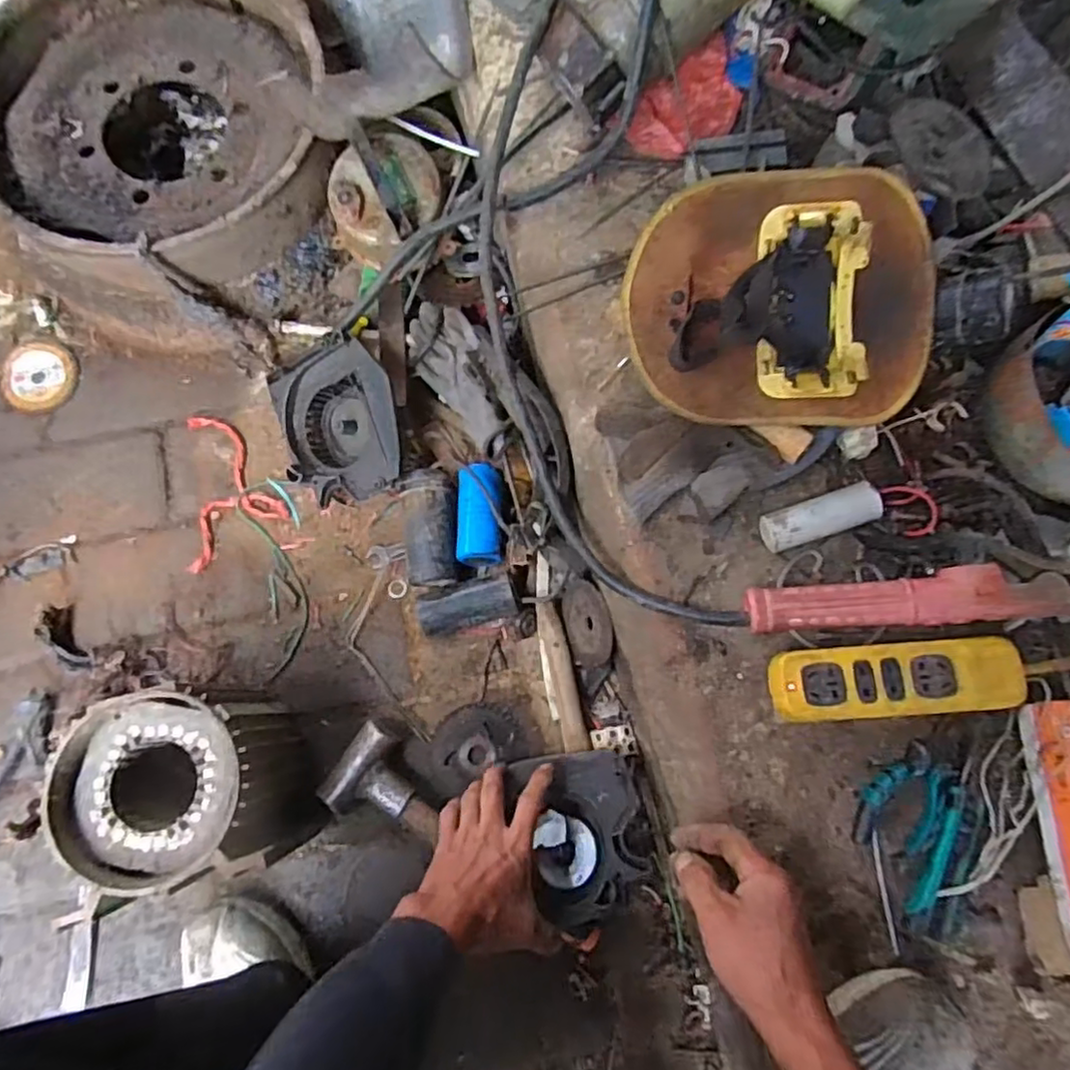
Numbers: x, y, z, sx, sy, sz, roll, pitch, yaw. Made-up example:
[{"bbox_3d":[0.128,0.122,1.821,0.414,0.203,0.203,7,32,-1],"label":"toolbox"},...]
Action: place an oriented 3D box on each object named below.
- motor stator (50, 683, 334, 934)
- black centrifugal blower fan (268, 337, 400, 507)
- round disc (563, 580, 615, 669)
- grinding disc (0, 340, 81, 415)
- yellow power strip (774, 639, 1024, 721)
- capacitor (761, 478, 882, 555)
[{"bbox_3d":[-0.313,0.230,0.629,0.191,0.166,0.166,-15,77,-4],"label":"motor stator"},{"bbox_3d":[-0.220,-0.120,0.735,0.159,0.060,0.164,-14,80,21],"label":"black centrifugal blower fan"},{"bbox_3d":[0.056,0.091,0.682,0.009,0.082,0.087,-9,78,-28],"label":"round disc"},{"bbox_3d":[-0.606,-0.193,0.801,0.095,0.009,0.091,0,76,-1],"label":"grinding disc"},{"bbox_3d":[0.288,0.119,0.539,0.185,0.051,0.056,-4,76,-2],"label":"yellow power strip"},{"bbox_3d":[0.248,-0.014,0.576,0.097,0.038,0.035,-18,77,-5],"label":"capacitor"}]

